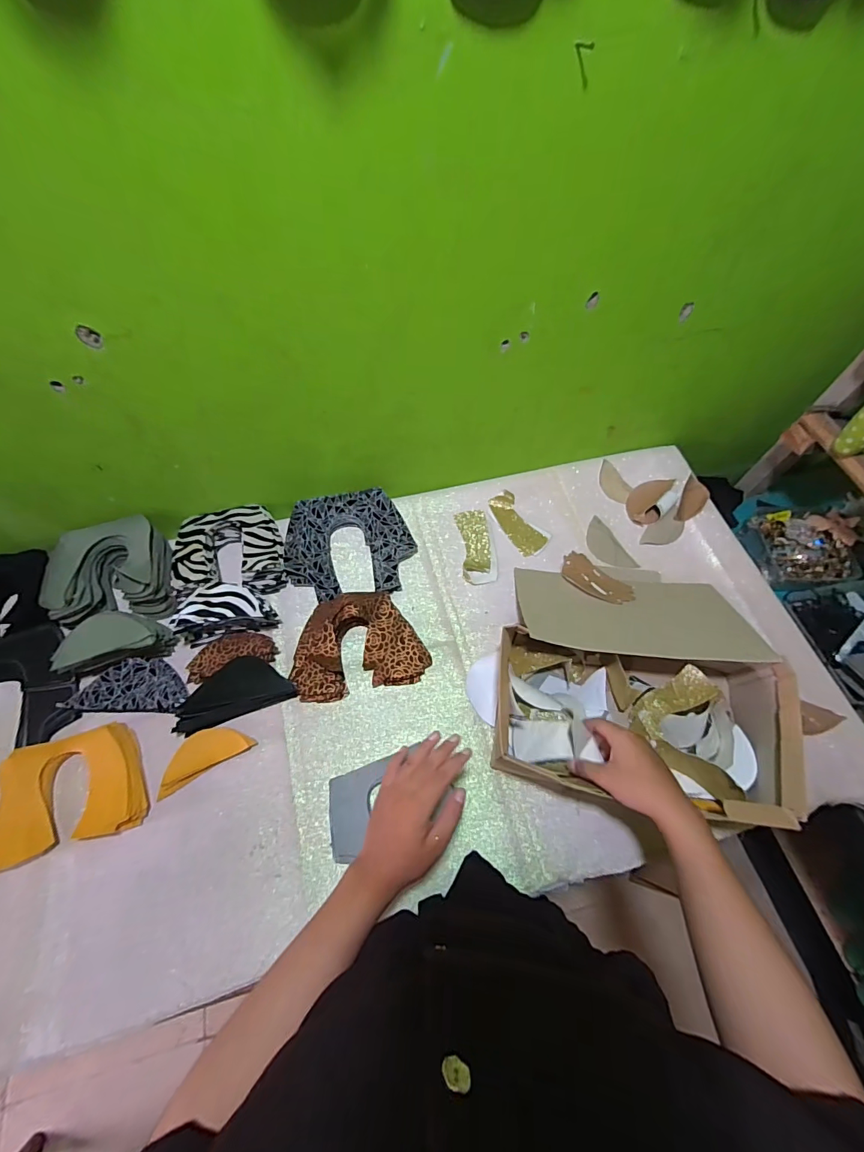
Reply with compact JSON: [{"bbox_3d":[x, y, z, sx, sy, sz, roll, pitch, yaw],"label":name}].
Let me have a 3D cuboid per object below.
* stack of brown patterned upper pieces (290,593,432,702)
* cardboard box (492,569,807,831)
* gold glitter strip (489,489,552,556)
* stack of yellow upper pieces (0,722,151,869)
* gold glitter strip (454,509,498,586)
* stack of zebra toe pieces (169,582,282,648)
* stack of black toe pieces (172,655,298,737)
[{"bbox_3d":[-0.105,0.095,0.621,0.181,0.047,0.136,-11,63,-8],"label":"stack of brown patterned upper pieces"},{"bbox_3d":[0.263,0.120,0.582,0.349,0.106,0.324,9,62,2],"label":"cardboard box"},{"bbox_3d":[0.144,-0.092,0.739,0.060,0.016,0.123,-33,68,-18],"label":"gold glitter strip"},{"bbox_3d":[-0.438,0.258,0.528,0.158,0.034,0.126,-14,63,-10],"label":"stack of yellow upper pieces"},{"bbox_3d":[0.077,-0.052,0.724,0.060,0.010,0.136,-4,62,-5],"label":"gold glitter strip"},{"bbox_3d":[-0.293,0.052,0.615,0.134,0.080,0.056,-9,63,-7],"label":"stack of zebra toe pieces"},{"bbox_3d":[-0.265,0.151,0.584,0.147,0.032,0.074,-18,64,-12],"label":"stack of black toe pieces"}]

